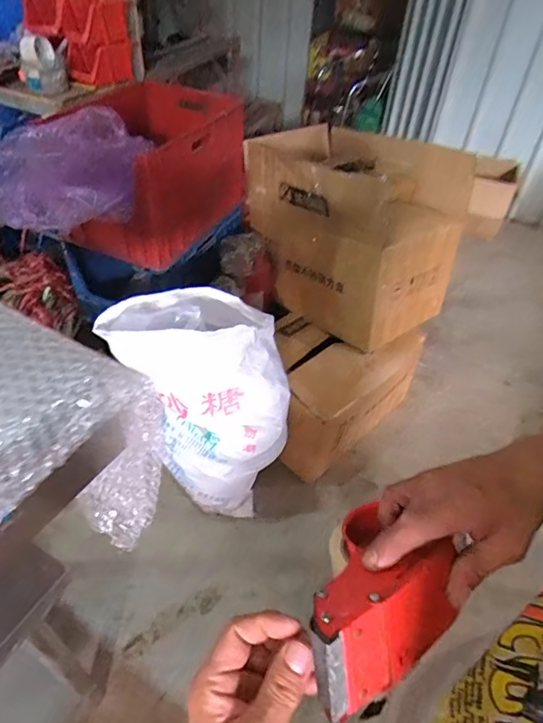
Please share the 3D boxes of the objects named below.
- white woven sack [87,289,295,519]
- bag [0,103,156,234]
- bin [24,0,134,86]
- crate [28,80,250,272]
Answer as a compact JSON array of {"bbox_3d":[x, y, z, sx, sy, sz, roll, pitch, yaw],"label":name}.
[{"bbox_3d":[-0.192,0.120,1.352,0.462,0.692,0.257,23,47,18],"label":"white woven sack"},{"bbox_3d":[-0.538,-0.519,1.243,0.387,0.212,0.342,-2,44,-7],"label":"bag"},{"bbox_3d":[-0.587,-0.996,1.426,0.287,0.204,0.184,31,50,24],"label":"bin"},{"bbox_3d":[-0.374,-0.609,1.466,0.444,0.360,0.581,28,49,22],"label":"crate"}]

